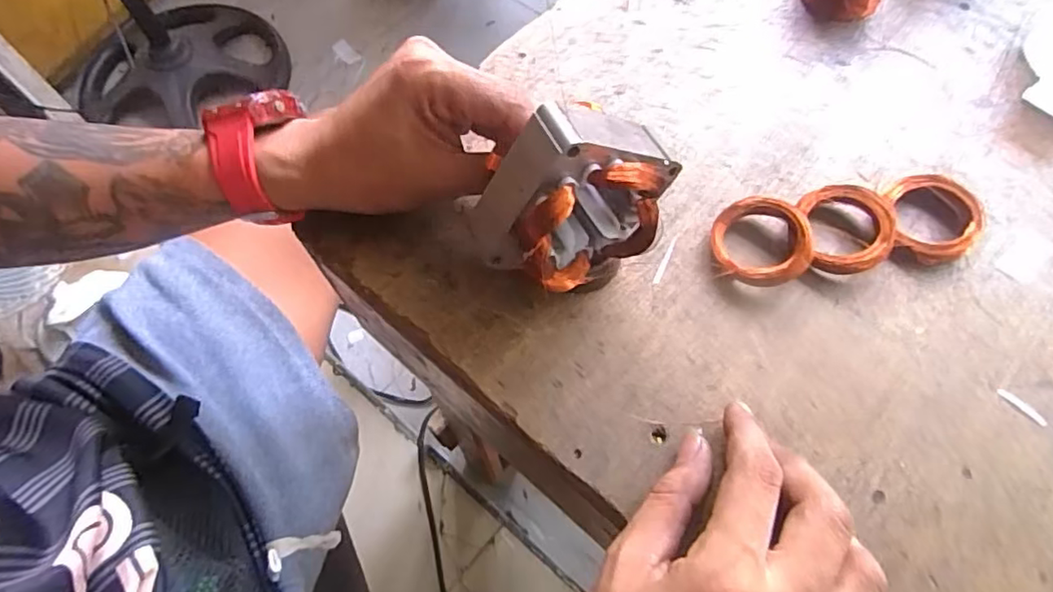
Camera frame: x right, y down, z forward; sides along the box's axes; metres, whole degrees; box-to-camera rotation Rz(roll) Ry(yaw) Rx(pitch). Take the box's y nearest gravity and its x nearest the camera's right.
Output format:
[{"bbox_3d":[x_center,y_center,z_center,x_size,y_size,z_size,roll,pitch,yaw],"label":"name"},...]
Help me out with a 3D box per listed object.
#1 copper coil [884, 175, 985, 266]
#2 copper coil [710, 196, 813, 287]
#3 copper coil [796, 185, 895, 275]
[{"bbox_3d":[0.220,-0.041,0.322,0.044,0.016,0.050,10,65,7],"label":"copper coil"},{"bbox_3d":[0.124,-0.032,0.314,0.048,0.017,0.054,13,66,8],"label":"copper coil"},{"bbox_3d":[0.170,-0.035,0.319,0.044,0.017,0.050,11,65,8],"label":"copper coil"}]

